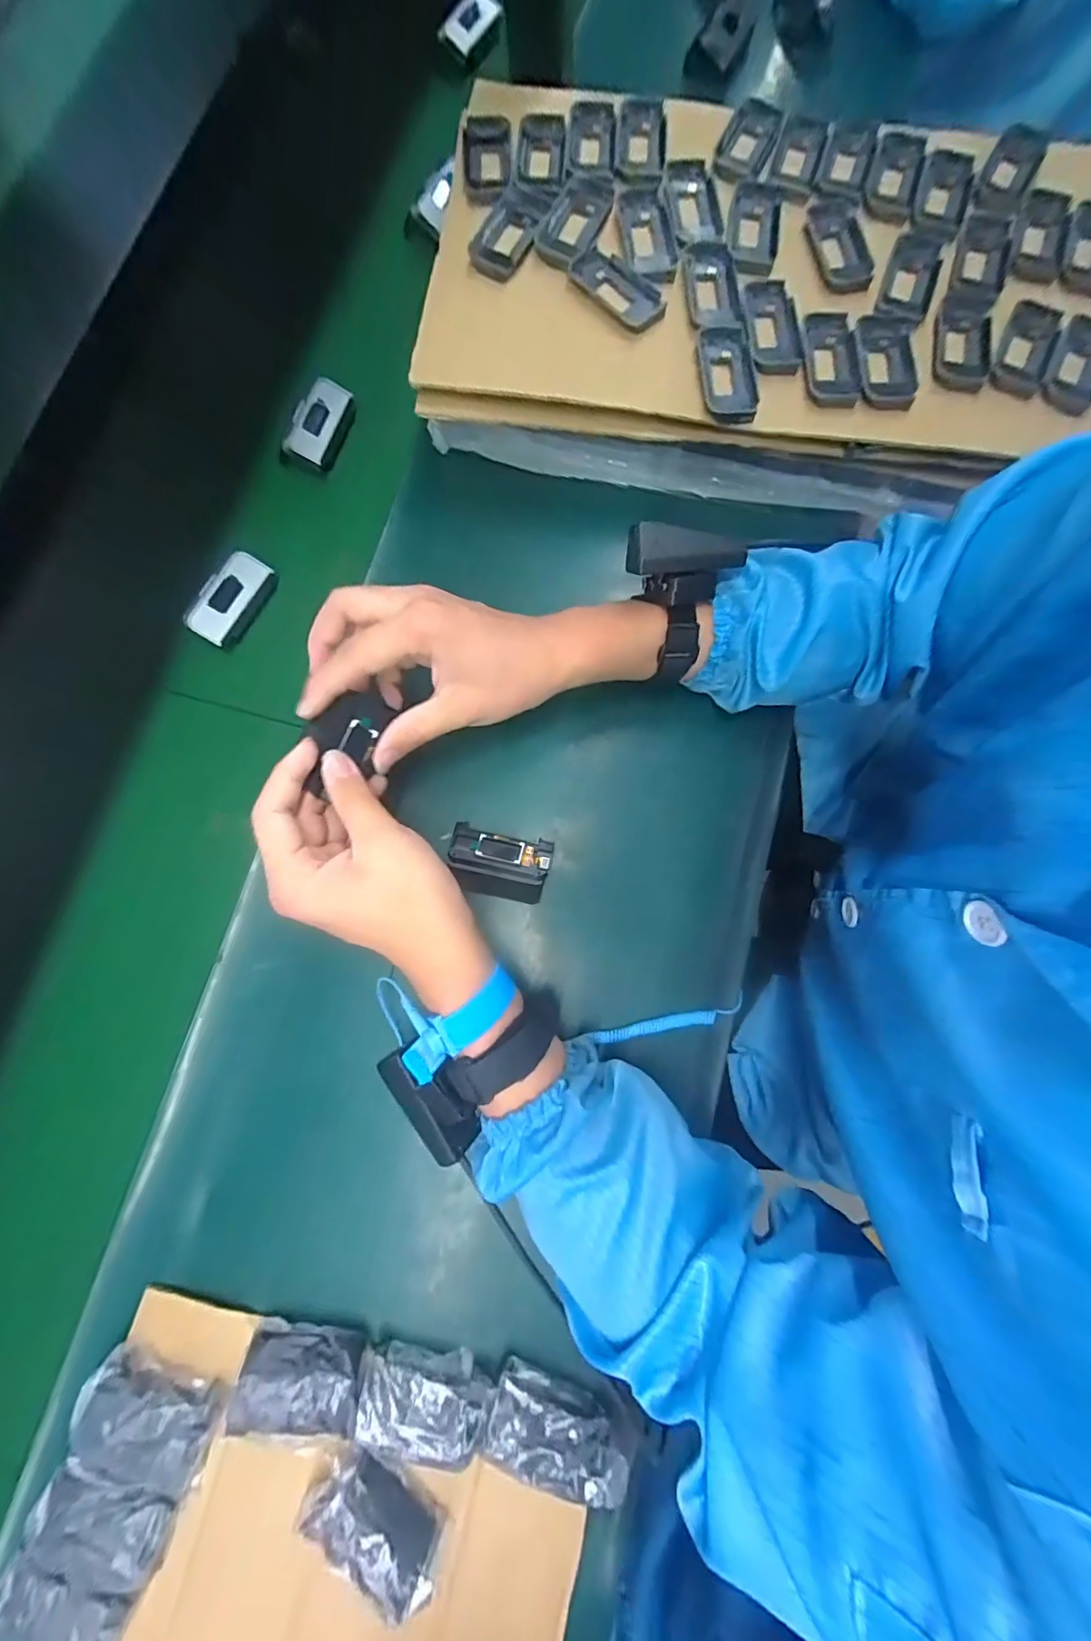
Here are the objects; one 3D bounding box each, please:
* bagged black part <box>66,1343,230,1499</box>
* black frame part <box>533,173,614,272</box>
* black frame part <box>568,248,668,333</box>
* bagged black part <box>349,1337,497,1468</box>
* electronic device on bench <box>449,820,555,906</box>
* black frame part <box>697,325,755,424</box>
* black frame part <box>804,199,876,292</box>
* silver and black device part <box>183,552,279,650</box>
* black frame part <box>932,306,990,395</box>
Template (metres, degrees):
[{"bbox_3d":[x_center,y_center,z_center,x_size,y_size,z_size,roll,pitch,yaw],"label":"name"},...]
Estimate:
[{"bbox_3d":[-0.235,0.355,0.316,0.080,0.022,0.058,19,80,5],"label":"bagged black part"},{"bbox_3d":[0.020,-0.451,0.407,0.043,0.008,0.080,24,80,6],"label":"black frame part"},{"bbox_3d":[0.053,-0.386,0.393,0.038,0.007,0.075,-42,81,-7],"label":"black frame part"},{"bbox_3d":[-0.072,0.347,0.321,0.077,0.030,0.043,8,79,3],"label":"bagged black part"},{"bbox_3d":[-0.033,0.030,0.385,0.070,0.025,0.046,11,79,3],"label":"electronic device on bench"},{"bbox_3d":[0.129,-0.319,0.385,0.034,0.007,0.076,-4,78,0],"label":"black frame part"},{"bbox_3d":[0.220,-0.430,0.406,0.039,0.008,0.077,-9,78,-1],"label":"black frame part"},{"bbox_3d":[-0.248,-0.174,0.428,0.028,0.027,0.075,26,80,6],"label":"silver and black device part"},{"bbox_3d":[0.301,-0.344,0.391,0.041,0.006,0.071,18,79,5],"label":"black frame part"}]

